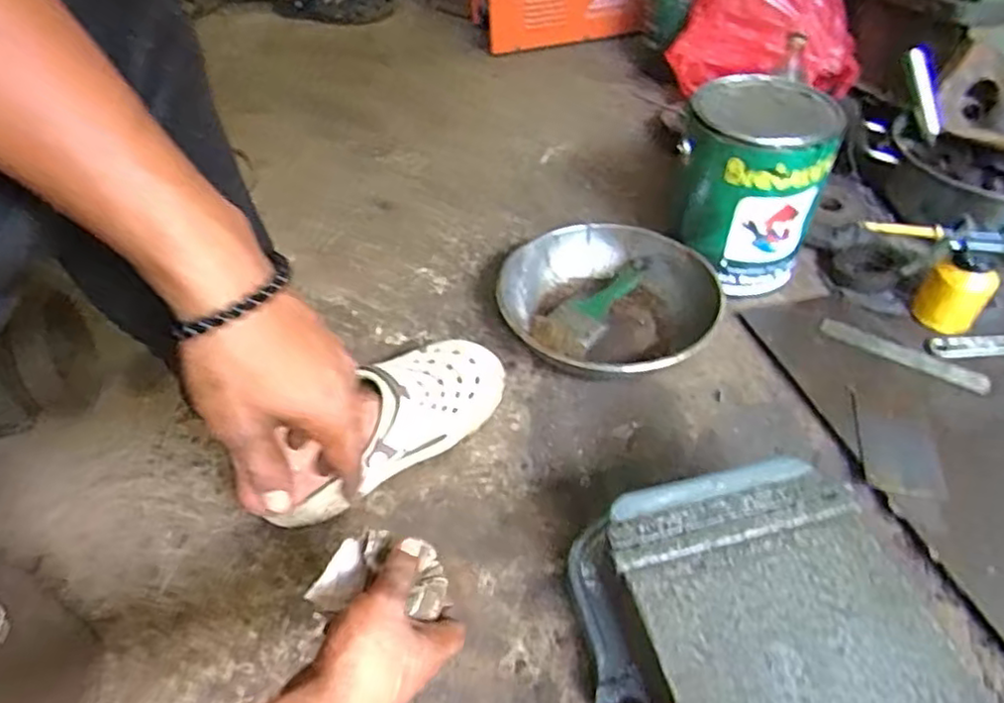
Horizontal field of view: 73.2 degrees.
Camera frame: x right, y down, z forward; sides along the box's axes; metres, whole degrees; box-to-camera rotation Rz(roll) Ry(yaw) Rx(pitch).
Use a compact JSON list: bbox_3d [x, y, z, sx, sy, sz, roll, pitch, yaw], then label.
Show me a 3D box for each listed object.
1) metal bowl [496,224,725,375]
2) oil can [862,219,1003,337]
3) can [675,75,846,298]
[{"bbox_3d":[0.112,-0.054,0.776,0.227,0.064,0.230,-2,44,2],"label":"metal bowl"},{"bbox_3d":[0.462,-0.079,0.737,0.145,0.121,0.050,-2,44,3],"label":"oil can"},{"bbox_3d":[0.288,-0.188,0.797,0.158,0.213,0.152,4,45,9],"label":"can"}]

